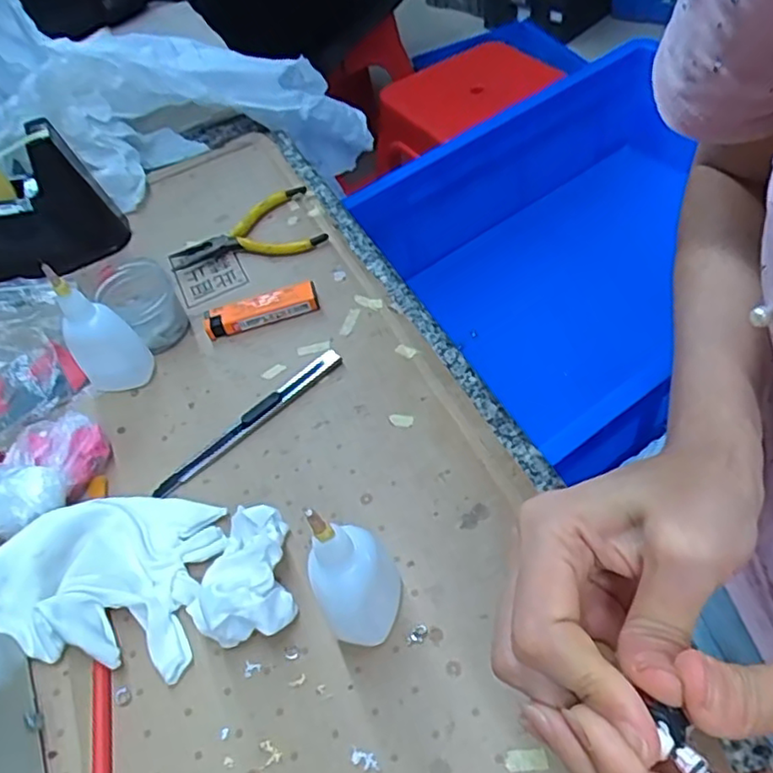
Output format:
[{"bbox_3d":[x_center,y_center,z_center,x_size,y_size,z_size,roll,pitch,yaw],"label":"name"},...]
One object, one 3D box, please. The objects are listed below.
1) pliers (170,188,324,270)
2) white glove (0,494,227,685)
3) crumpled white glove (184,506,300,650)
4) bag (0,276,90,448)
[{"bbox_3d":[-0.115,-0.122,0.515,0.121,0.013,0.079,-13,49,-5],"label":"pliers"},{"bbox_3d":[-0.152,0.094,0.343,0.117,0.018,0.092,4,50,10],"label":"white glove"},{"bbox_3d":[-0.074,0.092,0.324,0.047,0.033,0.067,-14,50,-1],"label":"crumpled white glove"},{"bbox_3d":[-0.269,-0.024,0.461,0.081,0.025,0.139,-26,51,-16],"label":"bag"}]

